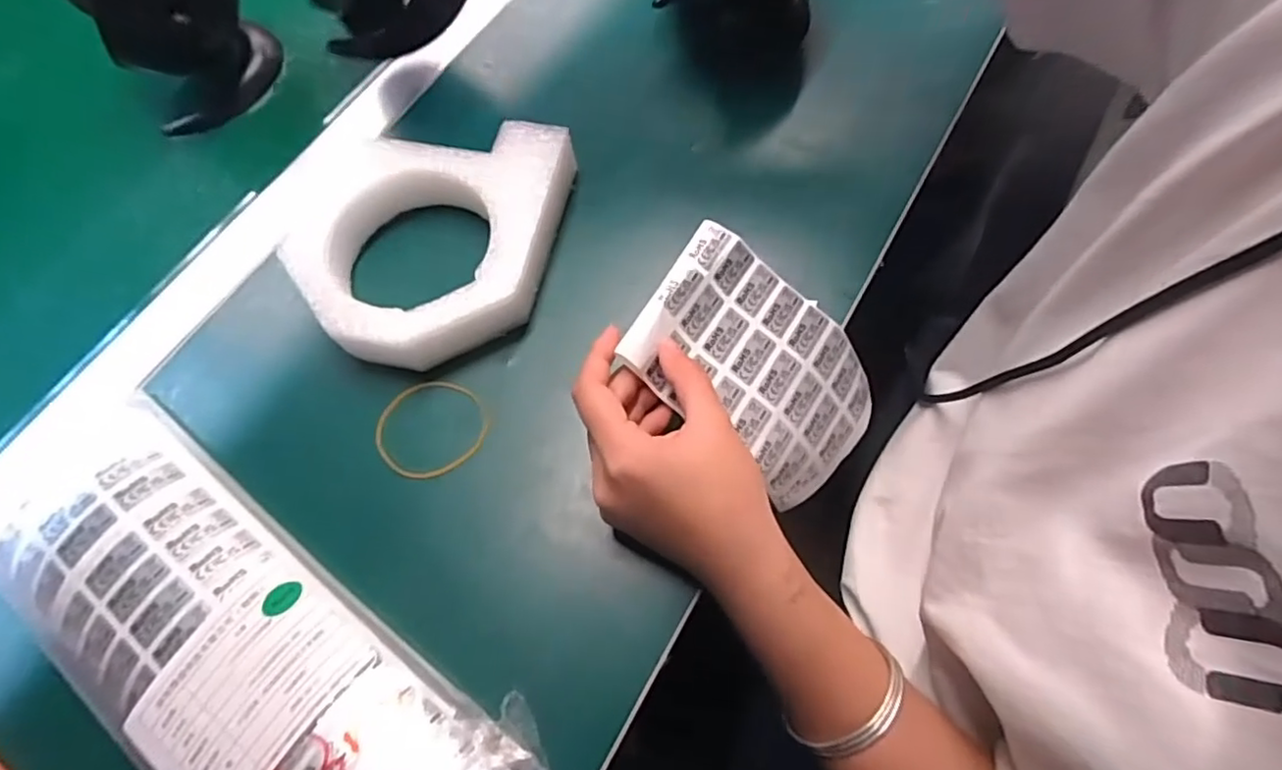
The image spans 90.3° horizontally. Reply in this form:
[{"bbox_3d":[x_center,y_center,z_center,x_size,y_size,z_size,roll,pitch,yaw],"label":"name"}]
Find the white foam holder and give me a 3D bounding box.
[{"bbox_3d":[-0.134,-0.089,0.393,0.168,0.041,0.156,8,67,7],"label":"white foam holder"}]

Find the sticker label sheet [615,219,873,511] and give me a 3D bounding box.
[{"bbox_3d":[0.068,-0.009,0.357,0.150,0.017,0.100,40,68,-14],"label":"sticker label sheet"}]

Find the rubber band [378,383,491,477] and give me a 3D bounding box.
[{"bbox_3d":[-0.118,0.024,0.361,0.059,0.008,0.059,1,66,-3],"label":"rubber band"}]

